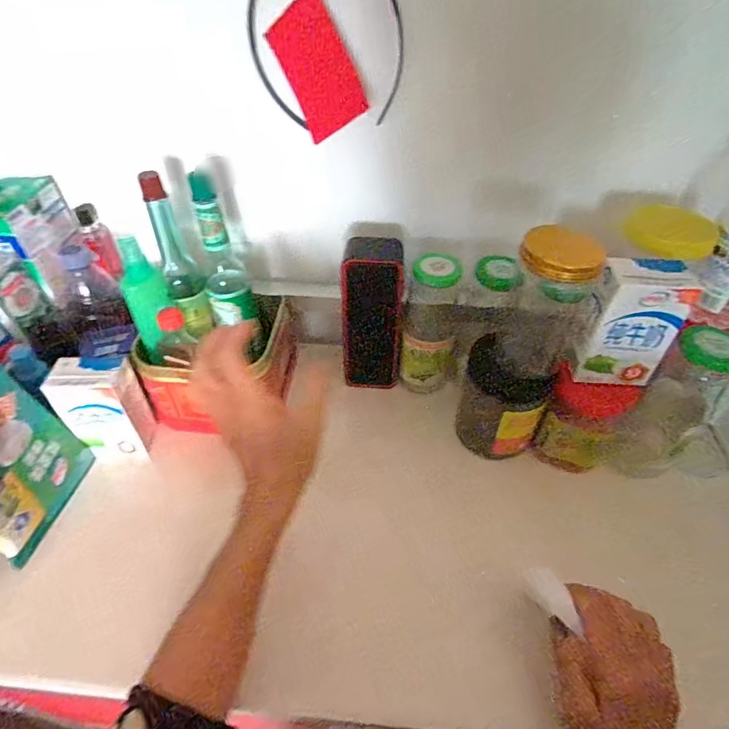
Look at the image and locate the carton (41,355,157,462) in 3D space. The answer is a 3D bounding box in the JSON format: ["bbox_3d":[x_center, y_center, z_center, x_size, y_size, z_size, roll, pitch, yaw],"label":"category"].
[{"bbox_3d":[-0.261,0.045,0.471,0.067,0.108,0.050,-1,46,-1],"label":"carton"}]

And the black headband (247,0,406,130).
[{"bbox_3d":[-0.032,-0.266,0.384,0.131,0.128,0.028,4,46,3],"label":"black headband"}]

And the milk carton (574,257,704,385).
[{"bbox_3d":[0.224,-0.033,0.397,0.069,0.105,0.041,4,46,3],"label":"milk carton"}]

